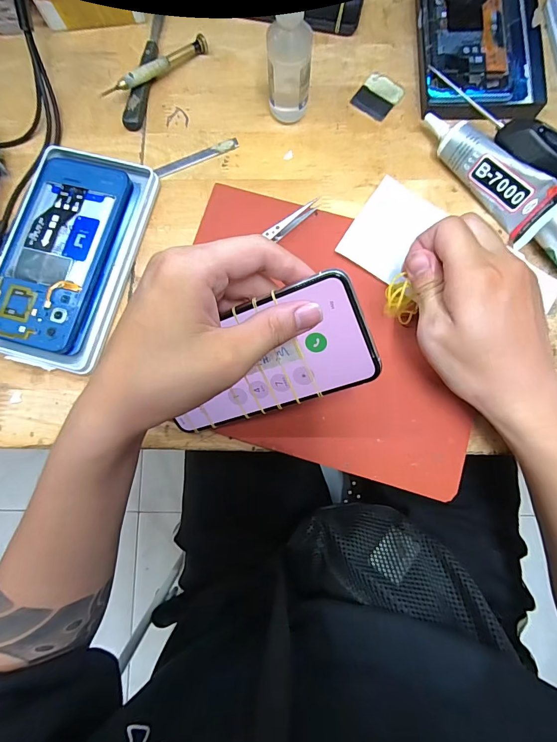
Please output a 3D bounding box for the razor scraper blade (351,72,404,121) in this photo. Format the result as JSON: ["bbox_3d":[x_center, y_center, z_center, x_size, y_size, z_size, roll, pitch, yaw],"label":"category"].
[{"bbox_3d":[0.089,-0.246,0.343,0.036,0.006,0.039,36,83,6],"label":"razor scraper blade"}]

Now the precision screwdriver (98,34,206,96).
[{"bbox_3d":[-0.107,-0.266,0.338,0.104,0.021,0.009,-38,82,-5],"label":"precision screwdriver"}]

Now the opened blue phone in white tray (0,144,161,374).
[{"bbox_3d":[-0.173,-0.096,0.317,0.107,0.021,0.181,11,81,3],"label":"opened blue phone in white tray"}]

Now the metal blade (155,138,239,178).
[{"bbox_3d":[-0.072,-0.189,0.337,0.075,0.004,0.012,-25,81,-3],"label":"metal blade"}]

